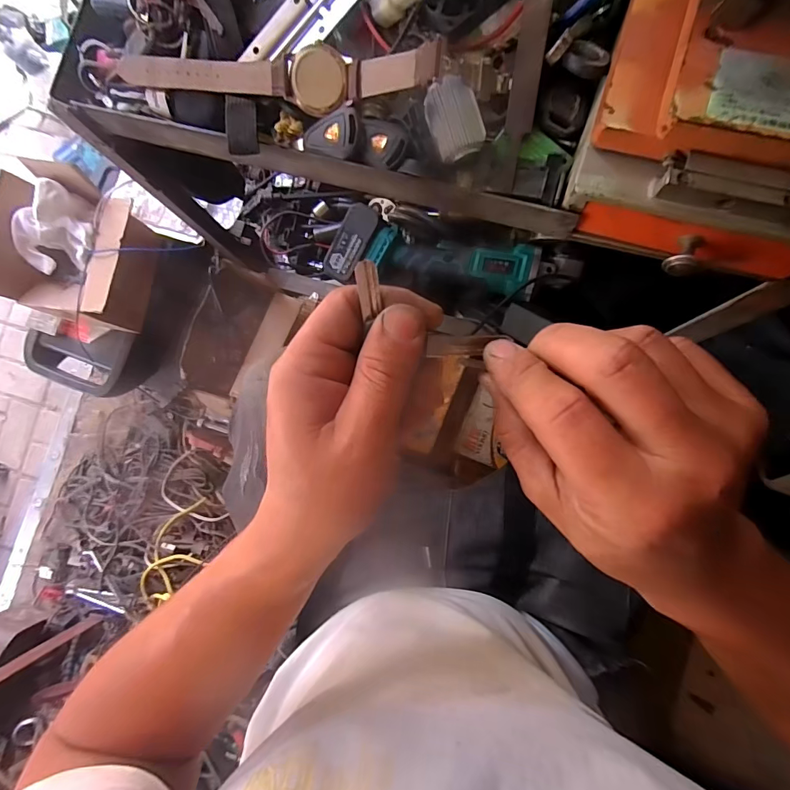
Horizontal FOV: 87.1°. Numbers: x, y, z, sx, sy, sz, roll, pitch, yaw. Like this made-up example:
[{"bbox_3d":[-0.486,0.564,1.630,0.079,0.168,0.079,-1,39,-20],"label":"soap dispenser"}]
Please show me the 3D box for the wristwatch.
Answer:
[{"bbox_3d":[-0.076,-0.208,0.265,0.211,0.036,0.030,6,86,5],"label":"wristwatch"}]

